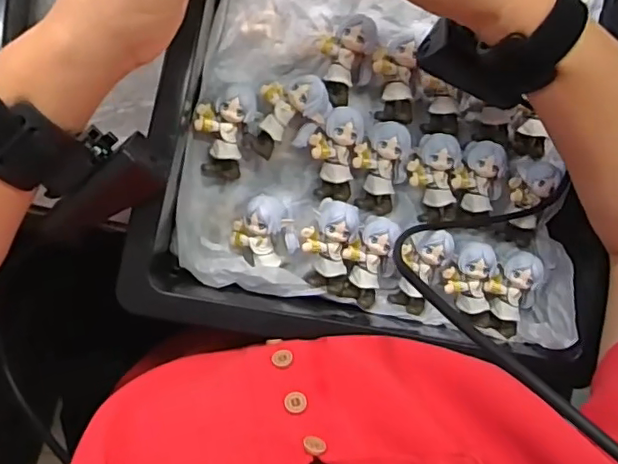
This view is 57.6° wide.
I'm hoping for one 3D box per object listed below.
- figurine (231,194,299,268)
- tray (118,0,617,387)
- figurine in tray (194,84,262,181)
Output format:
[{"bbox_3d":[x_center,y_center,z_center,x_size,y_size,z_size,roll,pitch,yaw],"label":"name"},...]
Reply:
[{"bbox_3d":[-0.029,0.000,0.370,0.040,0.027,0.046,-18,95,-9],"label":"figurine"},{"bbox_3d":[0.072,-0.148,0.368,0.297,0.067,0.454,12,90,-10],"label":"tray"},{"bbox_3d":[-0.055,-0.065,0.365,0.037,0.027,0.056,17,89,-10],"label":"figurine in tray"}]

